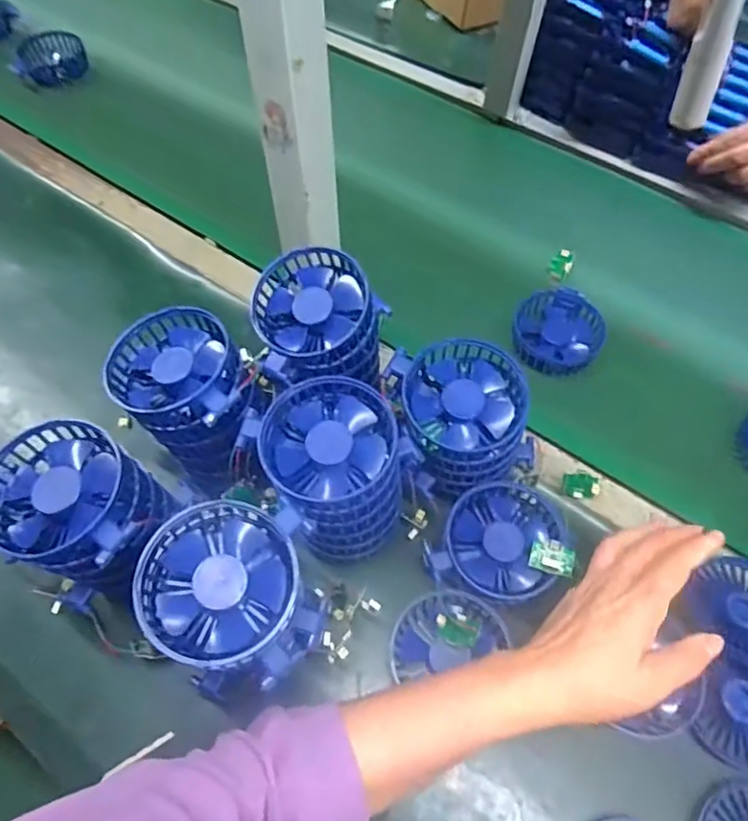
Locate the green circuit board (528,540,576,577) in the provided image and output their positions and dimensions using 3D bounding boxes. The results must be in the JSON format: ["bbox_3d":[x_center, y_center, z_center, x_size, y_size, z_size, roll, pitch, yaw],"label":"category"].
[{"bbox_3d":[0.133,0.109,0.432,0.031,0.009,0.028,14,41,15],"label":"green circuit board"}]

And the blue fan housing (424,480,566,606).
[{"bbox_3d":[0.096,0.102,0.463,0.094,0.044,0.090,2,59,-3],"label":"blue fan housing"}]

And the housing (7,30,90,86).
[{"bbox_3d":[-0.464,-0.507,0.836,0.102,0.041,0.086,-23,63,-17],"label":"housing"}]

